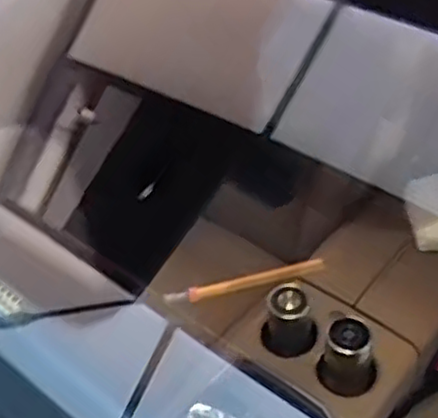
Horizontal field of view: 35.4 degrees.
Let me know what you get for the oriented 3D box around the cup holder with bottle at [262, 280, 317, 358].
[{"bbox_3d":[0.107,0.172,1.059,0.086,0.103,0.076,-2,45,5],"label":"cup holder with bottle"}]

